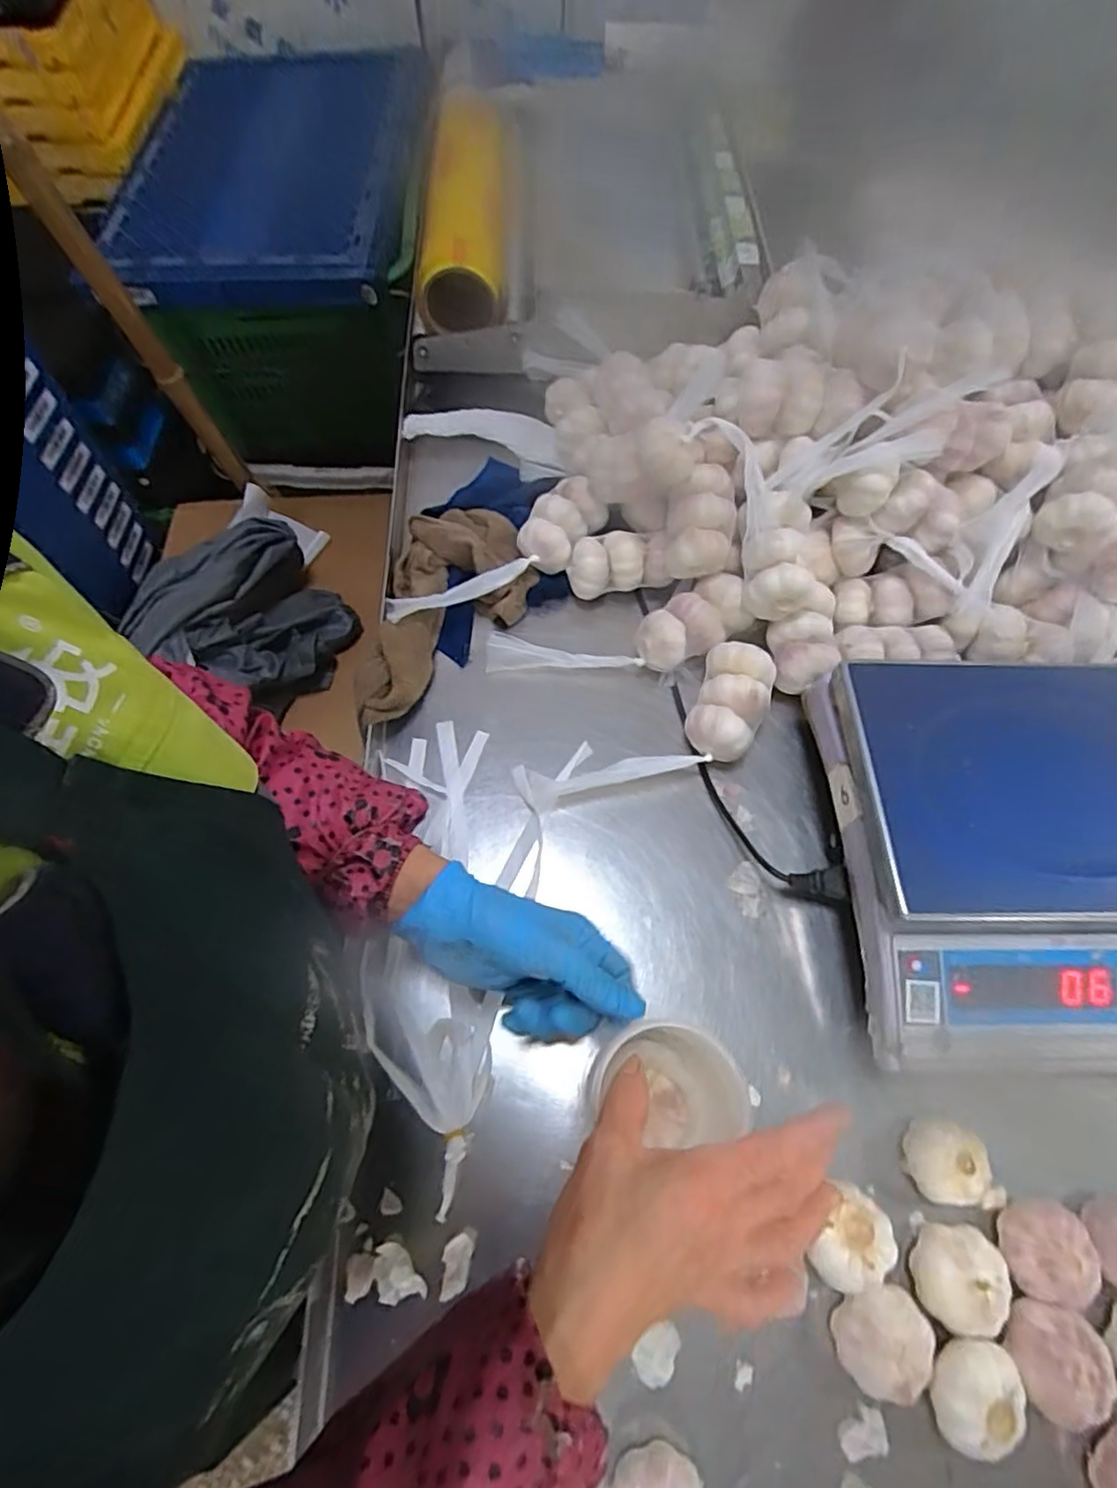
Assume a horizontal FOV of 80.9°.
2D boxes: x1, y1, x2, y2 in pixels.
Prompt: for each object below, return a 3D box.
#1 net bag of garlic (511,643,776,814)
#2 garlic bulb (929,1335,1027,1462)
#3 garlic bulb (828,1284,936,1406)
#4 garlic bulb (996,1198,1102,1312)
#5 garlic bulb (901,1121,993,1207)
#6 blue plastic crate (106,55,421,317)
[{"bbox_3d":[0.088,-0.003,0.581,0.242,0.058,0.093,-28,68,-14],"label":"net bag of garlic"},{"bbox_3d":[0.255,0.404,0.408,0.058,0.046,0.059,18,65,7],"label":"garlic bulb"},{"bbox_3d":[0.205,0.378,0.418,0.057,0.038,0.052,1,64,-1],"label":"garlic bulb"},{"bbox_3d":[0.325,0.339,0.439,0.051,0.033,0.058,18,65,7],"label":"garlic bulb"},{"bbox_3d":[0.268,0.291,0.456,0.053,0.038,0.052,14,65,5],"label":"garlic bulb"},{"bbox_3d":[-0.391,-0.843,0.935,0.383,0.086,0.589,-1,64,-1],"label":"blue plastic crate"}]

